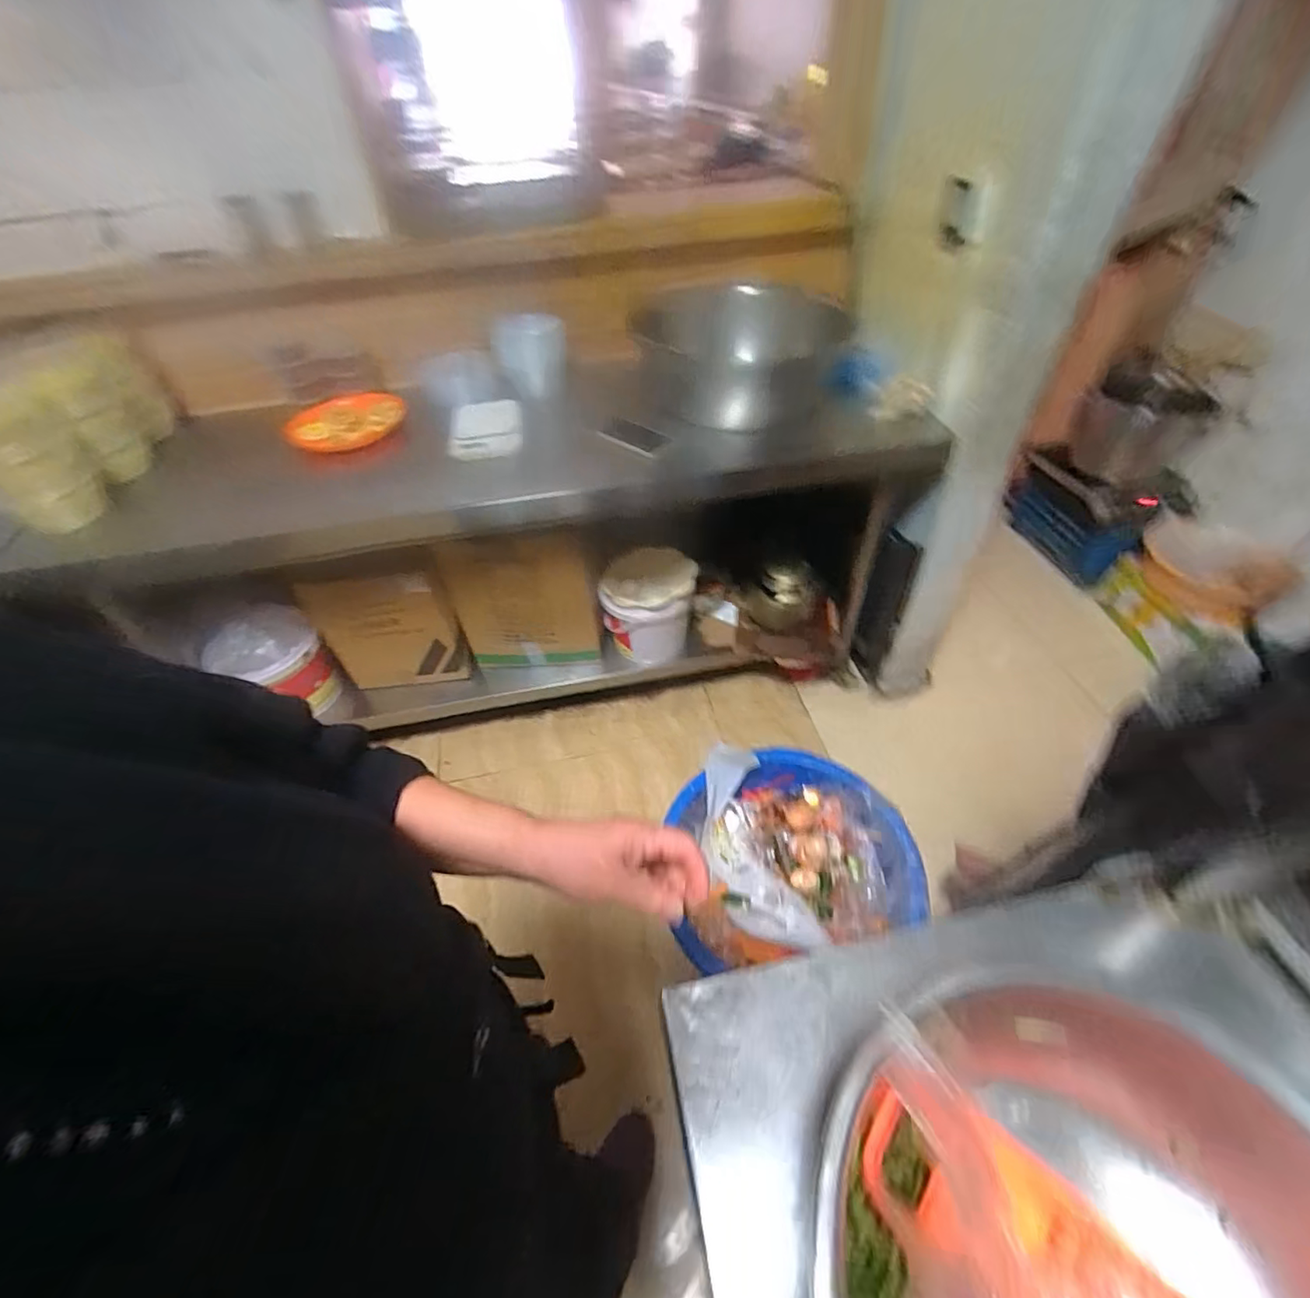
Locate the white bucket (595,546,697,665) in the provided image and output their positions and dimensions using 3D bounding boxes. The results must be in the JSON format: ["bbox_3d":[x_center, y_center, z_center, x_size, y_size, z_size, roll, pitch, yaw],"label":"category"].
[{"bbox_3d":[-0.006,-0.118,1.521,0.230,0.272,0.197,12,50,15],"label":"white bucket"}]

